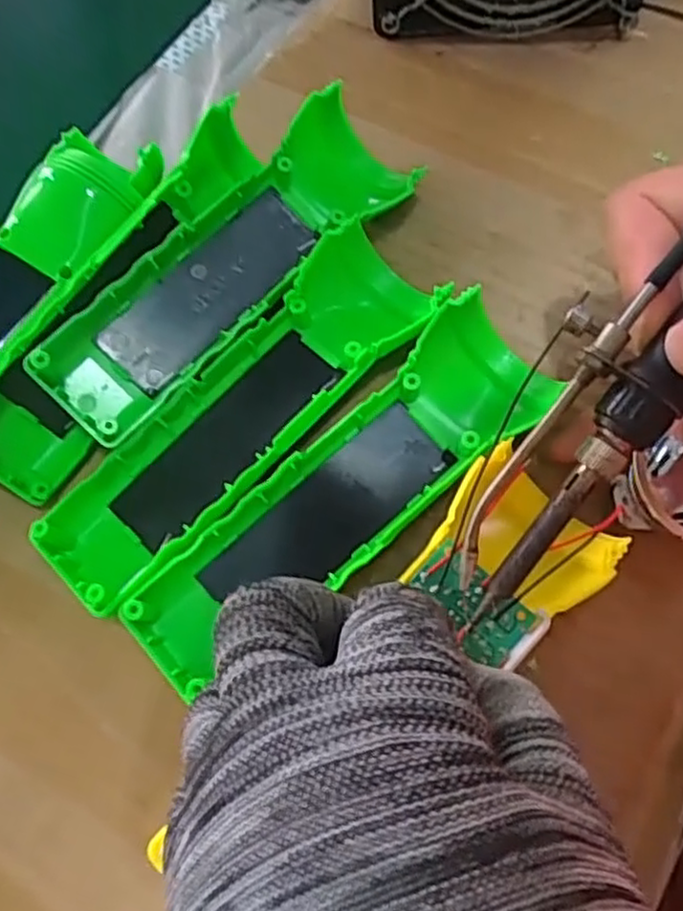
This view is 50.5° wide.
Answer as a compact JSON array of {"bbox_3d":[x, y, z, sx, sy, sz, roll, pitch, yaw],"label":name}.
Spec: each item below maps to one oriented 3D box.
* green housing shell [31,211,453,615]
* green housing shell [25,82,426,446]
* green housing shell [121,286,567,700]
[{"bbox_3d":[-0.035,-0.018,0.259,0.163,0.025,0.050,-42,74,-13],"label":"green housing shell"},{"bbox_3d":[-0.041,-0.071,0.275,0.048,0.031,0.160,43,76,15],"label":"green housing shell"},{"bbox_3d":[0.003,0.013,0.244,0.160,0.027,0.048,-42,74,-13],"label":"green housing shell"}]

